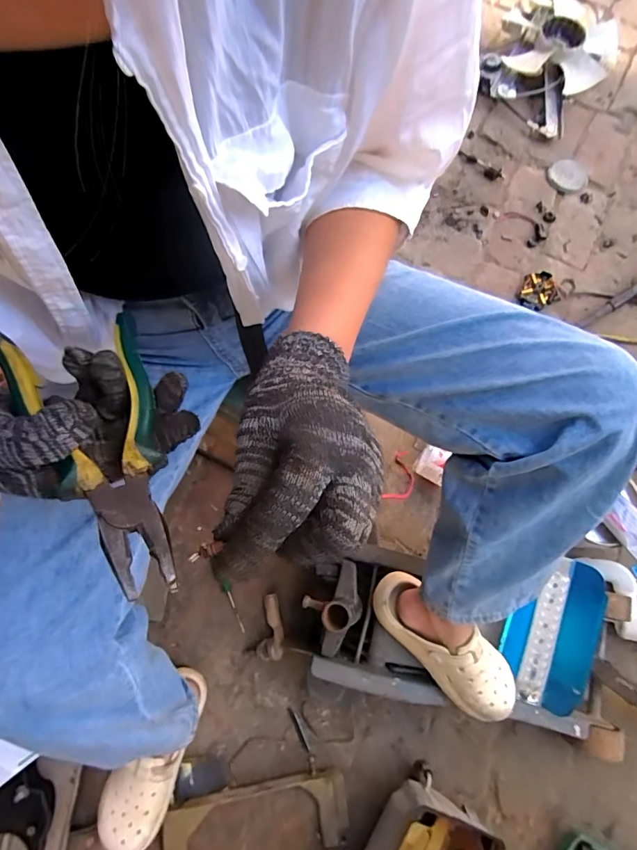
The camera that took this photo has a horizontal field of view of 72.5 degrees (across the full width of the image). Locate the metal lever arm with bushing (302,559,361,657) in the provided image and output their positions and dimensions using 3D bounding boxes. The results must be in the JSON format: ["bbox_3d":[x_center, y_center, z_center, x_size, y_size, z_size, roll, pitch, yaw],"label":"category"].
[{"bbox_3d":[0.017,0.274,0.662,0.075,0.087,0.140,23,77,6],"label":"metal lever arm with bushing"}]

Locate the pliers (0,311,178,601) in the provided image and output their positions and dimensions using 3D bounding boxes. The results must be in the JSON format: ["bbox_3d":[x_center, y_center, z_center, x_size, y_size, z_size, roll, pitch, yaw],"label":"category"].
[{"bbox_3d":[-0.131,0.012,0.264,0.078,0.029,0.182,-26,71,-6],"label":"pliers"}]

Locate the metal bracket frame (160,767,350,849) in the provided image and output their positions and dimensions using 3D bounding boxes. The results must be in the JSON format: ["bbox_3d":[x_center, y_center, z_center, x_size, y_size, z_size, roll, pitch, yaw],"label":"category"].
[{"bbox_3d":[-0.104,0.695,0.723,0.317,0.030,0.165,-12,74,-2],"label":"metal bracket frame"}]

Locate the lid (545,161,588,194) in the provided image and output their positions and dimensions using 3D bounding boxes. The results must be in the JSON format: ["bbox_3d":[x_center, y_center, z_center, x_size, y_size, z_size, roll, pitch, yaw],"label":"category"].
[{"bbox_3d":[0.615,-0.615,1.078,0.098,0.020,0.111,-5,74,0],"label":"lid"}]

